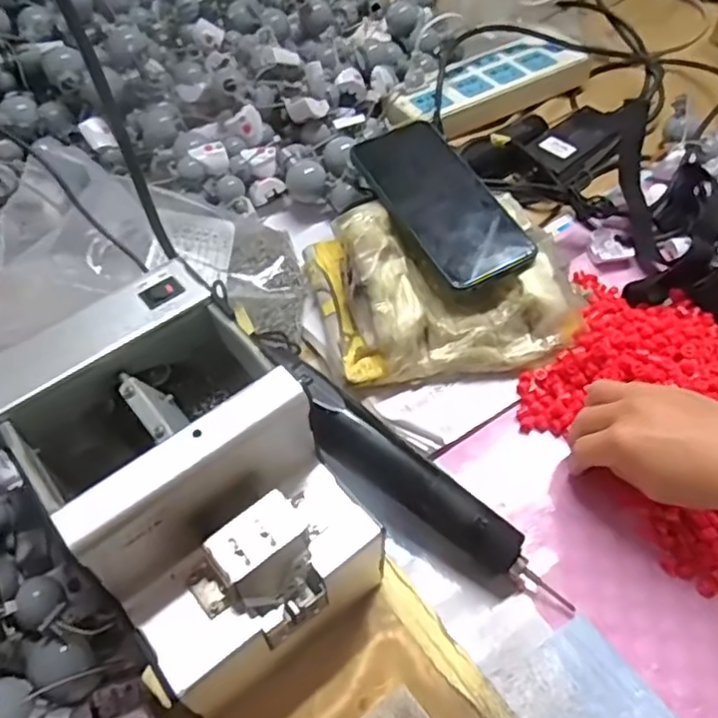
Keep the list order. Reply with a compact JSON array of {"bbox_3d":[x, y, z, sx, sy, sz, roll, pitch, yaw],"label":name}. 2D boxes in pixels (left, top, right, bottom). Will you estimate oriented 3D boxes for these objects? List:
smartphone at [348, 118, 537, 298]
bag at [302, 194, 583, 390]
[{"bbox_3d":[0.063,-0.123,0.510,0.076,0.013,0.157,-25,67,-18],"label":"smartphone"},{"bbox_3d":[0.062,-0.058,0.504,0.183,0.054,0.146,-11,52,-7],"label":"bag"}]

